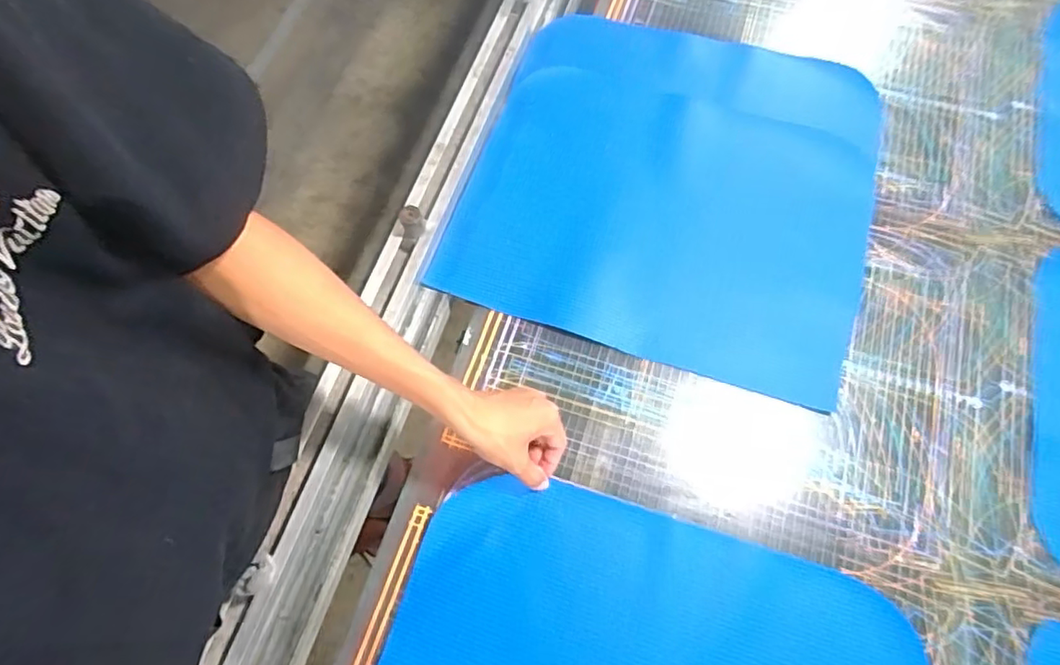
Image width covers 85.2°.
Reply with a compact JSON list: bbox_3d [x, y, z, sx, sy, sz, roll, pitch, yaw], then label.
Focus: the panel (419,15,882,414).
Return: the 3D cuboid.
[{"bbox_3d":[0.175,-0.199,0.718,0.461,0.022,0.472,16,67,10],"label":"panel"}]

